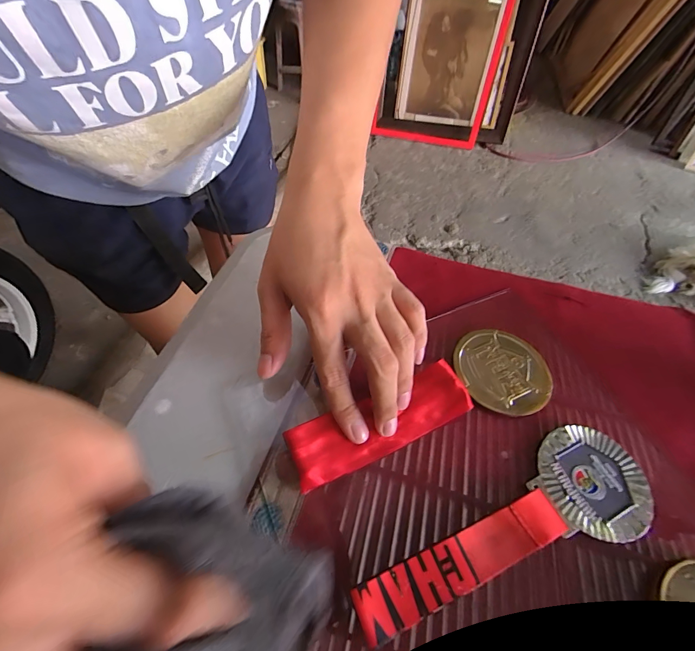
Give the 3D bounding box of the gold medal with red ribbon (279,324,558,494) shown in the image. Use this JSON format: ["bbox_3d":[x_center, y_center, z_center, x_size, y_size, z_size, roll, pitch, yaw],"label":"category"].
[{"bbox_3d":[0.057,0.052,0.247,0.200,0.014,0.068,-19,57,-17],"label":"gold medal with red ribbon"}]

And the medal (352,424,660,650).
[{"bbox_3d":[0.095,0.115,0.211,0.197,0.020,0.062,-16,56,-12],"label":"medal"}]

